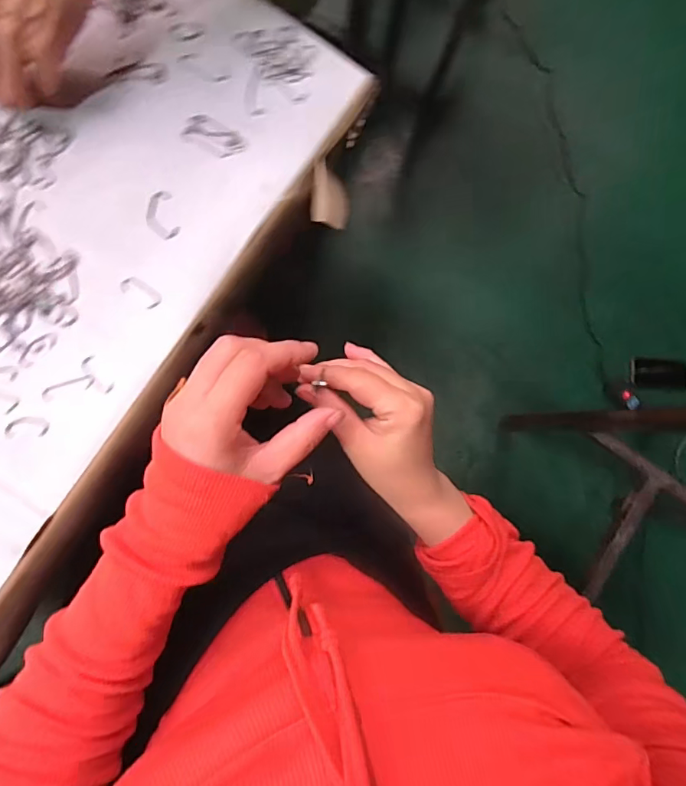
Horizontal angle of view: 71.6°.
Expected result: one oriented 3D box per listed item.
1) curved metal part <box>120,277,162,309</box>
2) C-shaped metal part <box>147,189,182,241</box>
[{"bbox_3d":[-0.171,-0.085,0.403,0.036,0.004,0.016,36,83,-4],"label":"curved metal part"},{"bbox_3d":[-0.155,-0.152,0.407,0.025,0.004,0.042,-15,88,-7],"label":"C-shaped metal part"}]

